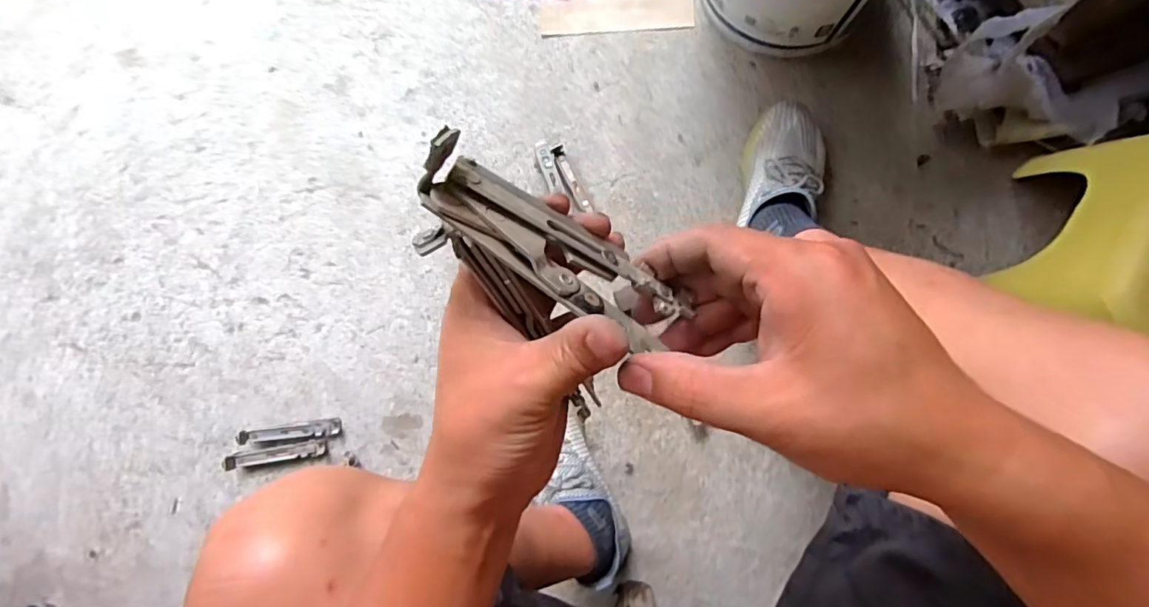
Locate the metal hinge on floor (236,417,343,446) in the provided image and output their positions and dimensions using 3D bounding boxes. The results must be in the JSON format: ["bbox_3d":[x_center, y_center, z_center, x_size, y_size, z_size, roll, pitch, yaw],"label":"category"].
[{"bbox_3d":[-0.417,0.187,0.806,0.151,0.015,0.025,-6,85,4],"label":"metal hinge on floor"}]

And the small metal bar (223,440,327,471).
[{"bbox_3d":[-0.441,0.223,0.815,0.152,0.013,0.024,-9,85,3],"label":"small metal bar"}]

